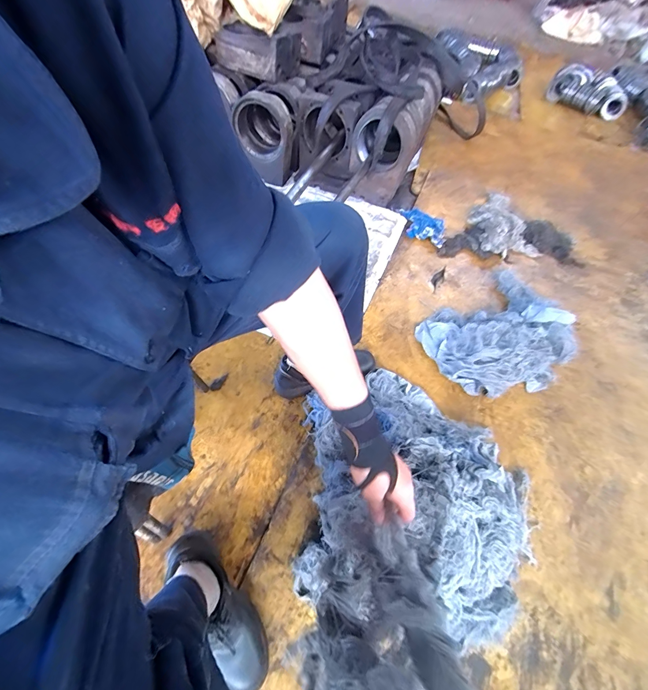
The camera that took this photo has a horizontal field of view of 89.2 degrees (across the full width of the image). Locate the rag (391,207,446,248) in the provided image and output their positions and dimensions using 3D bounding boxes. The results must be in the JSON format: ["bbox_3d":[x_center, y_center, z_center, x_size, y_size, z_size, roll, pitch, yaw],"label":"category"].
[{"bbox_3d":[0.356,-0.456,1.244,0.104,0.052,0.240,-33,66,-22],"label":"rag"}]

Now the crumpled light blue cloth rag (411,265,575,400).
[{"bbox_3d":[0.544,-0.042,0.966,0.476,0.108,0.341,-28,64,-20],"label":"crumpled light blue cloth rag"}]

